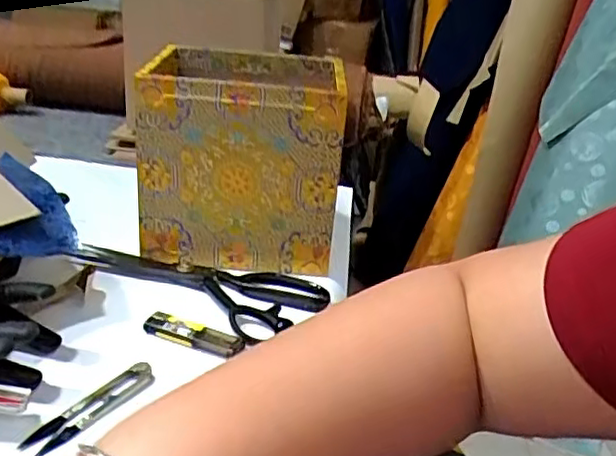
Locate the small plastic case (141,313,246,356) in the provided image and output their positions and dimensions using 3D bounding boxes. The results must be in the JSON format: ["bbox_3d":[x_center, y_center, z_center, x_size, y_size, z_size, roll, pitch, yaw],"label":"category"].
[{"bbox_3d":[-0.092,0.085,0.513,0.080,0.017,0.016,13,26,13],"label":"small plastic case"}]

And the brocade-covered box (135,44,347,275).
[{"bbox_3d":[-0.069,-0.073,0.646,0.182,0.189,0.167,4,26,-6],"label":"brocade-covered box"}]

